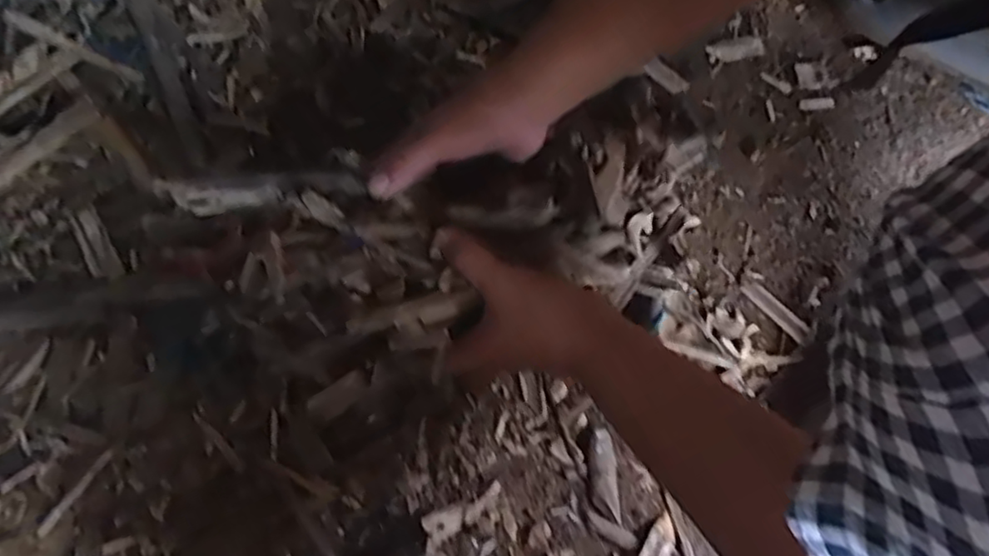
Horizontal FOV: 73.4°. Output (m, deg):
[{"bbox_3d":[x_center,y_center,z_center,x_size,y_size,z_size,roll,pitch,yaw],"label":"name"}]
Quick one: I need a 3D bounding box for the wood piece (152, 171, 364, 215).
[{"bbox_3d":[-0.149,-0.057,0.426,0.123,0.016,0.019,-8,76,-15],"label":"wood piece"}]

